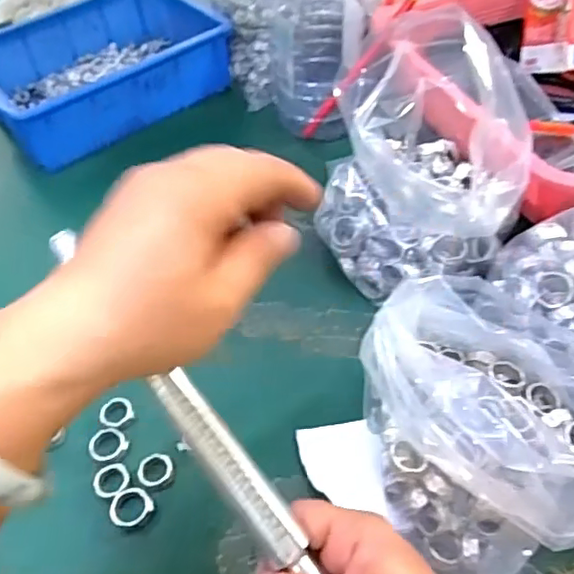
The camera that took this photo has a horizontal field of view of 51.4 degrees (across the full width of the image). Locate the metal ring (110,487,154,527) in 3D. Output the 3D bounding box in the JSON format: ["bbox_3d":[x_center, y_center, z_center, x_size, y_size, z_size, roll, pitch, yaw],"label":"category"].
[{"bbox_3d":[-0.093,0.131,0.356,0.023,0.008,0.024,-2,50,2],"label":"metal ring"}]

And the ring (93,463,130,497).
[{"bbox_3d":[-0.107,0.118,0.364,0.020,0.004,0.020,-2,50,2],"label":"ring"}]

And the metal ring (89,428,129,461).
[{"bbox_3d":[-0.115,0.099,0.379,0.022,0.004,0.021,-2,50,2],"label":"metal ring"}]

